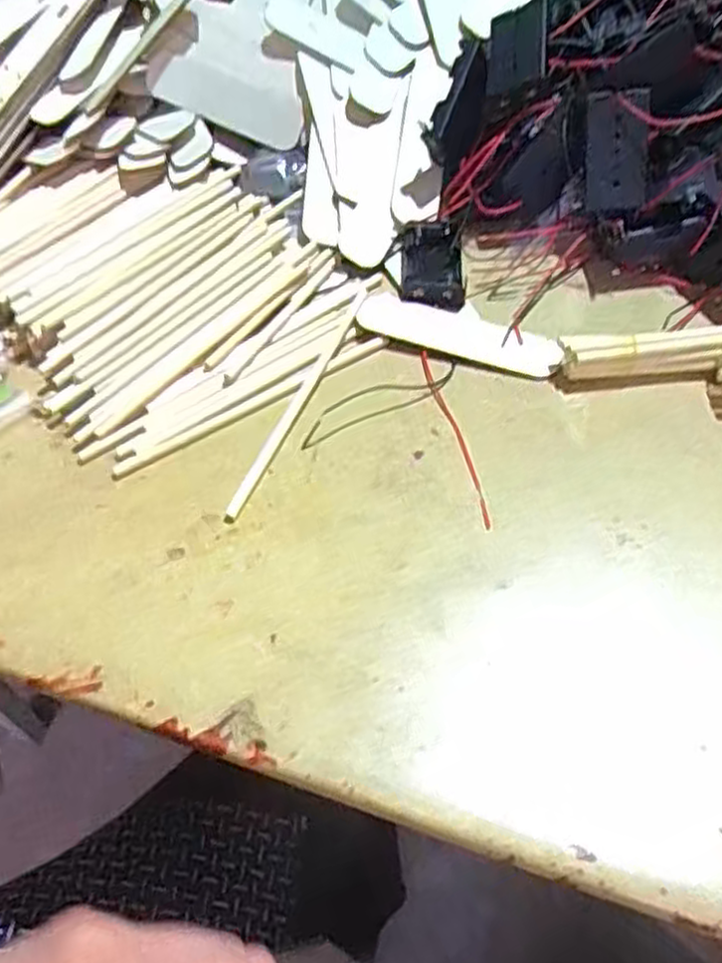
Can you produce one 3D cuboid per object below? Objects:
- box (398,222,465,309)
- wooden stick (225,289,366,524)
[{"bbox_3d":[0.039,-0.118,0.413,0.034,0.010,0.061,0,52,4],"label":"box"},{"bbox_3d":[-0.028,-0.042,0.364,0.008,0.004,0.153,17,55,16],"label":"wooden stick"}]

